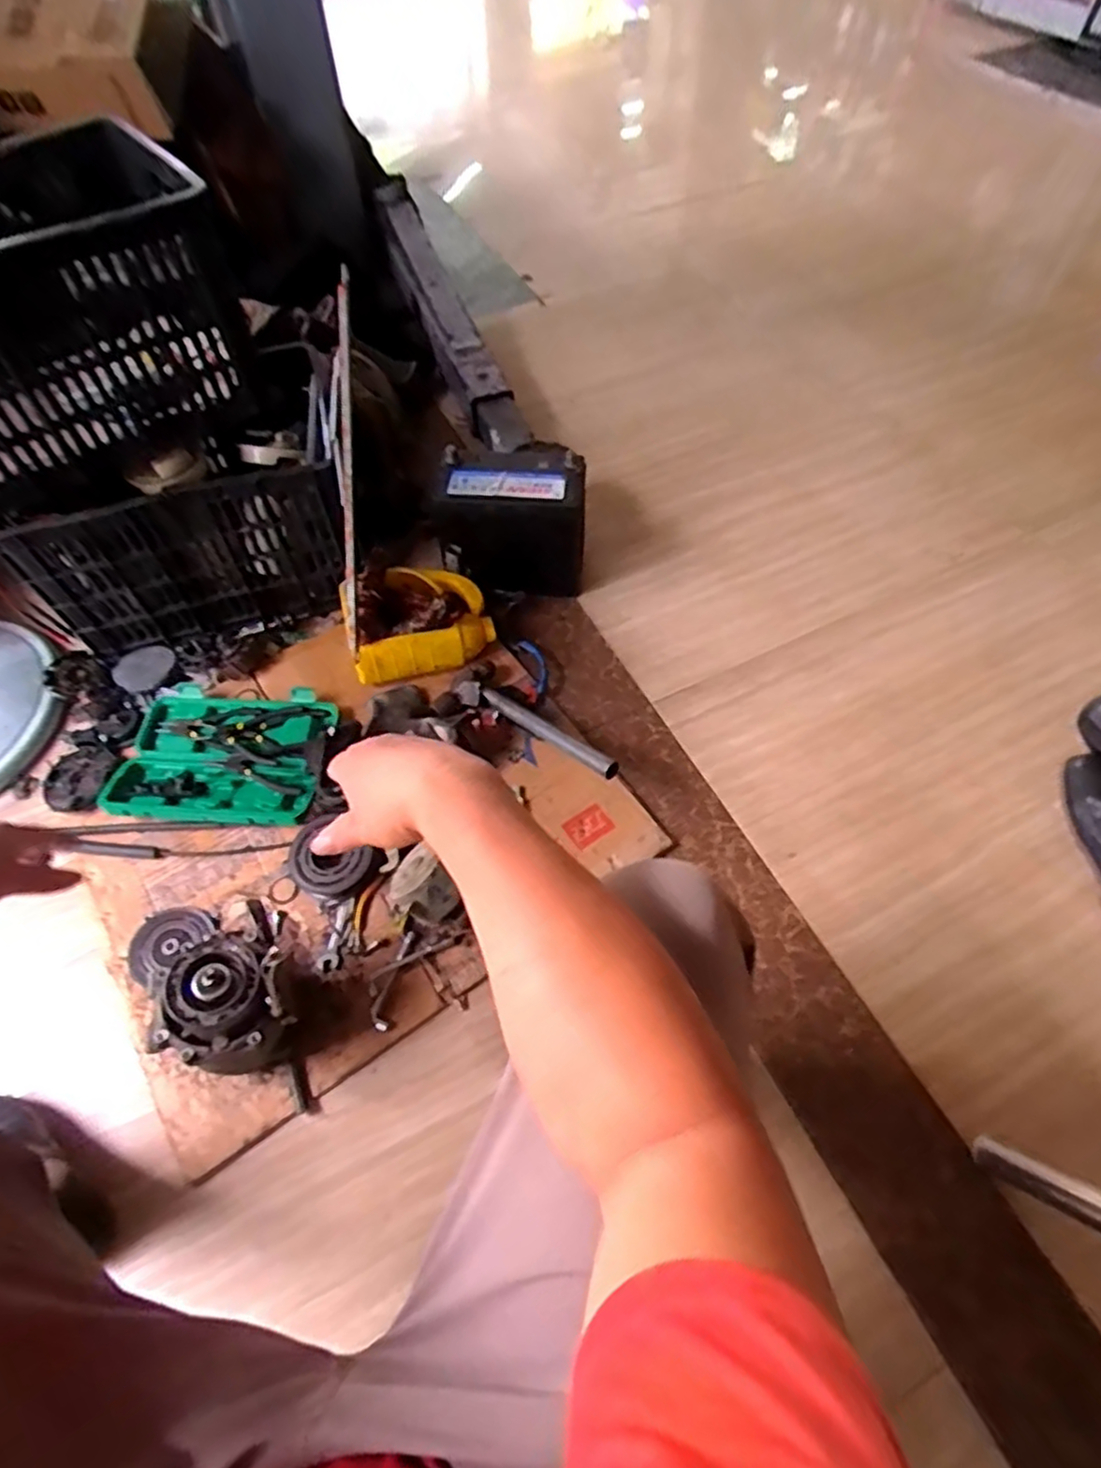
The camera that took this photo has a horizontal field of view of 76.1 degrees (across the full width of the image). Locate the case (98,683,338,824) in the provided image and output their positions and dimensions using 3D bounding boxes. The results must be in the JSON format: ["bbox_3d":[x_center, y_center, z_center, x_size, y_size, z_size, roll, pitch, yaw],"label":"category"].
[{"bbox_3d":[-0.471,0.026,1.029,0.294,0.033,0.223,2,58,2],"label":"case"}]

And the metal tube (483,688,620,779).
[{"bbox_3d":[-0.004,-0.005,0.973,0.029,0.025,0.252,-41,49,-22],"label":"metal tube"}]

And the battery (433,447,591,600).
[{"bbox_3d":[-0.064,-0.340,1.186,0.237,0.229,0.146,0,57,1],"label":"battery"}]

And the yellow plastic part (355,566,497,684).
[{"bbox_3d":[-0.205,-0.179,1.103,0.216,0.094,0.181,-13,57,-7],"label":"yellow plastic part"}]

